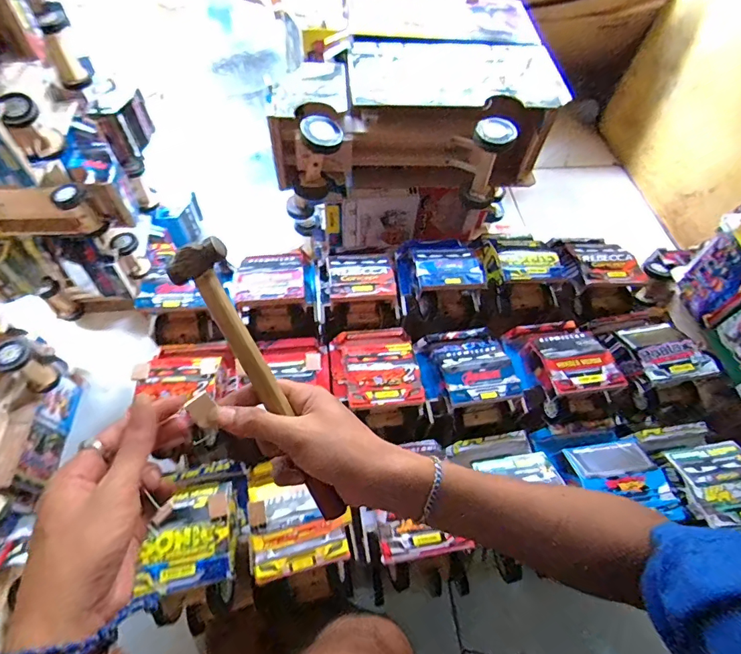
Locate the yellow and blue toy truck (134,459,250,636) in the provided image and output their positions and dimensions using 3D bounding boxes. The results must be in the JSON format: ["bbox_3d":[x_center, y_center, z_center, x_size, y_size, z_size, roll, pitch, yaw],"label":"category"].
[{"bbox_3d":[-0.211,0.242,0.516,0.112,0.087,0.168,-4,60,-6],"label":"yellow and blue toy truck"}]

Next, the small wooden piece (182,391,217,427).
[{"bbox_3d":[-0.125,0.062,0.327,0.019,0.004,0.024,-37,99,-24],"label":"small wooden piece"}]

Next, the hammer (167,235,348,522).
[{"bbox_3d":[-0.082,0.045,0.337,0.041,0.018,0.236,-29,94,-19],"label":"hammer"}]

